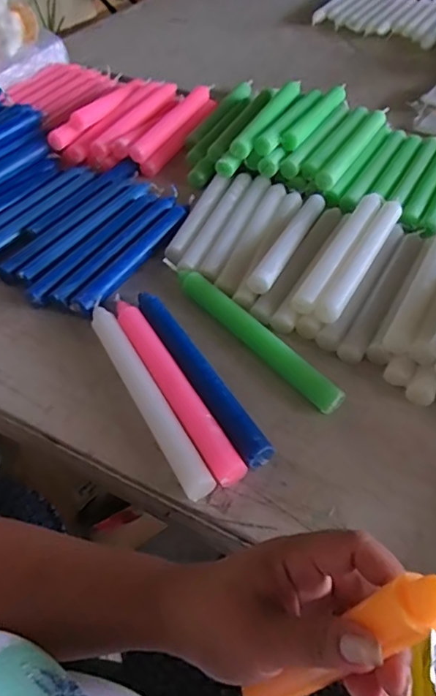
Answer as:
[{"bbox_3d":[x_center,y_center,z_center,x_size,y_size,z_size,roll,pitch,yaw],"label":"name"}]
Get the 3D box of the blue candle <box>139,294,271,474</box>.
[{"bbox_3d":[-0.021,0.018,0.440,0.024,0.030,0.199,-25,53,-20],"label":"blue candle"}]

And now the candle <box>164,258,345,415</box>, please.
[{"bbox_3d":[0.024,-0.019,0.469,0.022,0.026,0.220,-35,60,-21],"label":"candle"}]

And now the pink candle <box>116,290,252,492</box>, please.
[{"bbox_3d":[-0.040,0.028,0.433,0.026,0.026,0.201,-27,58,-16],"label":"pink candle"}]

